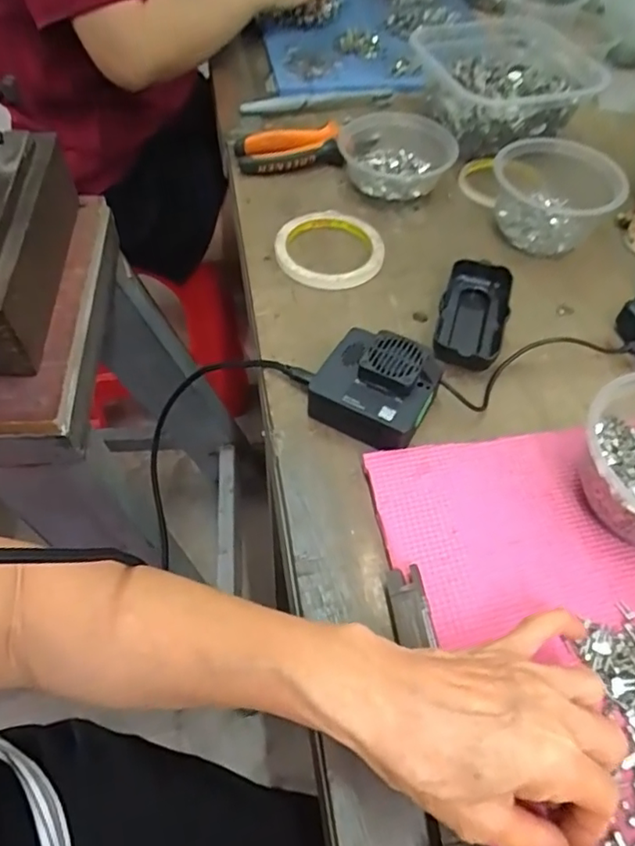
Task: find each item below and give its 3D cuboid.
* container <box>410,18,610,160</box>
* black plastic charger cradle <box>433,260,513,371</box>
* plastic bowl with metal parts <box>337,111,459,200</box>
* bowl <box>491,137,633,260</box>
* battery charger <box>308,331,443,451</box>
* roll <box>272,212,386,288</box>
[{"bbox_3d":[0.206,-0.385,0.655,0.171,0.062,0.198,-16,56,-11],"label":"container"},{"bbox_3d":[0.127,-0.086,0.479,0.052,0.025,0.113,13,56,9],"label":"black plastic charger cradle"},{"bbox_3d":[0.078,-0.266,0.583,0.109,0.041,0.096,6,55,4],"label":"plastic bowl with metal parts"},{"bbox_3d":[0.222,-0.219,0.545,0.110,0.063,0.115,0,55,0],"label":"bowl"},{"bbox_3d":[0.040,-0.024,0.416,0.077,0.041,0.077,28,60,18],"label":"battery charger"},{"bbox_3d":[0.012,-0.160,0.529,0.094,0.017,0.094,0,55,0],"label":"roll"}]

